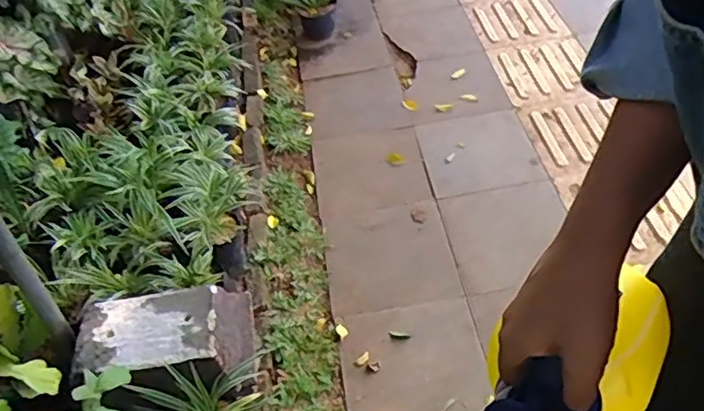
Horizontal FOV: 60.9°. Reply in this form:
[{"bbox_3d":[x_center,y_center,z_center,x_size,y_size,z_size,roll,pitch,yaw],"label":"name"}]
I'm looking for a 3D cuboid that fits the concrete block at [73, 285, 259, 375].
[{"bbox_3d":[-0.333,0.242,1.096,0.294,0.118,0.192,-13,48,-6],"label":"concrete block"}]

